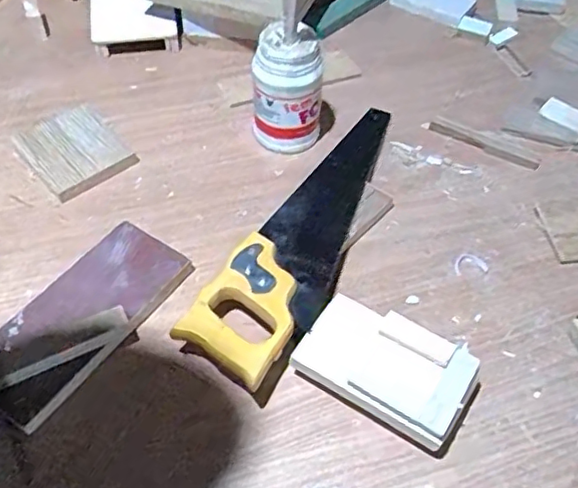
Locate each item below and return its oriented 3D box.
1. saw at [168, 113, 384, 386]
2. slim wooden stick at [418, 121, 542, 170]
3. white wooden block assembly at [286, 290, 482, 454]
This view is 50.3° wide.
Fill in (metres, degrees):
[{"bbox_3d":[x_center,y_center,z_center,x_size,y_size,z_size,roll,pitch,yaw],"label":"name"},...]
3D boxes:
[{"bbox_3d":[0.032,-0.027,0.648,0.105,0.041,0.402,24,55,16],"label":"saw"},{"bbox_3d":[0.235,-0.123,0.763,0.147,0.008,0.012,25,55,16],"label":"slim wooden stick"},{"bbox_3d":[0.083,0.107,0.538,0.142,0.052,0.088,28,56,19],"label":"white wooden block assembly"}]

